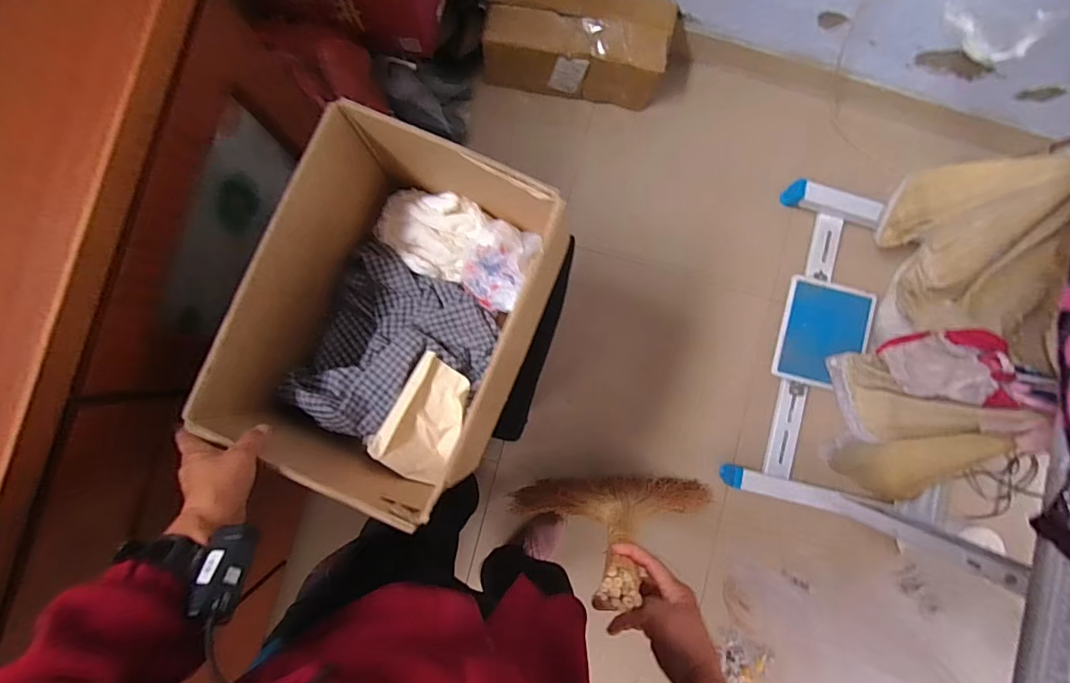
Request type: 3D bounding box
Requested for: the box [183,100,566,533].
[{"bbox_3d":[-0.162,-0.031,0.607,0.290,0.203,0.394,21,86,-2],"label":"box"}]

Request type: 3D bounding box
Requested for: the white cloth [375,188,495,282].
[{"bbox_3d":[-0.144,-0.155,0.683,0.160,0.068,0.117,38,86,-1],"label":"white cloth"}]

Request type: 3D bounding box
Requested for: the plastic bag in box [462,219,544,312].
[{"bbox_3d":[-0.049,-0.109,0.670,0.088,0.079,0.118,31,86,-1],"label":"plastic bag in box"}]

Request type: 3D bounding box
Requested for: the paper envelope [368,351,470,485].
[{"bbox_3d":[-0.137,0.102,0.628,0.089,0.060,0.145,28,86,-1],"label":"paper envelope"}]

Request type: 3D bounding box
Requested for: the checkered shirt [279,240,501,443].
[{"bbox_3d":[-0.186,0.009,0.662,0.232,0.104,0.238,0,87,-3],"label":"checkered shirt"}]

